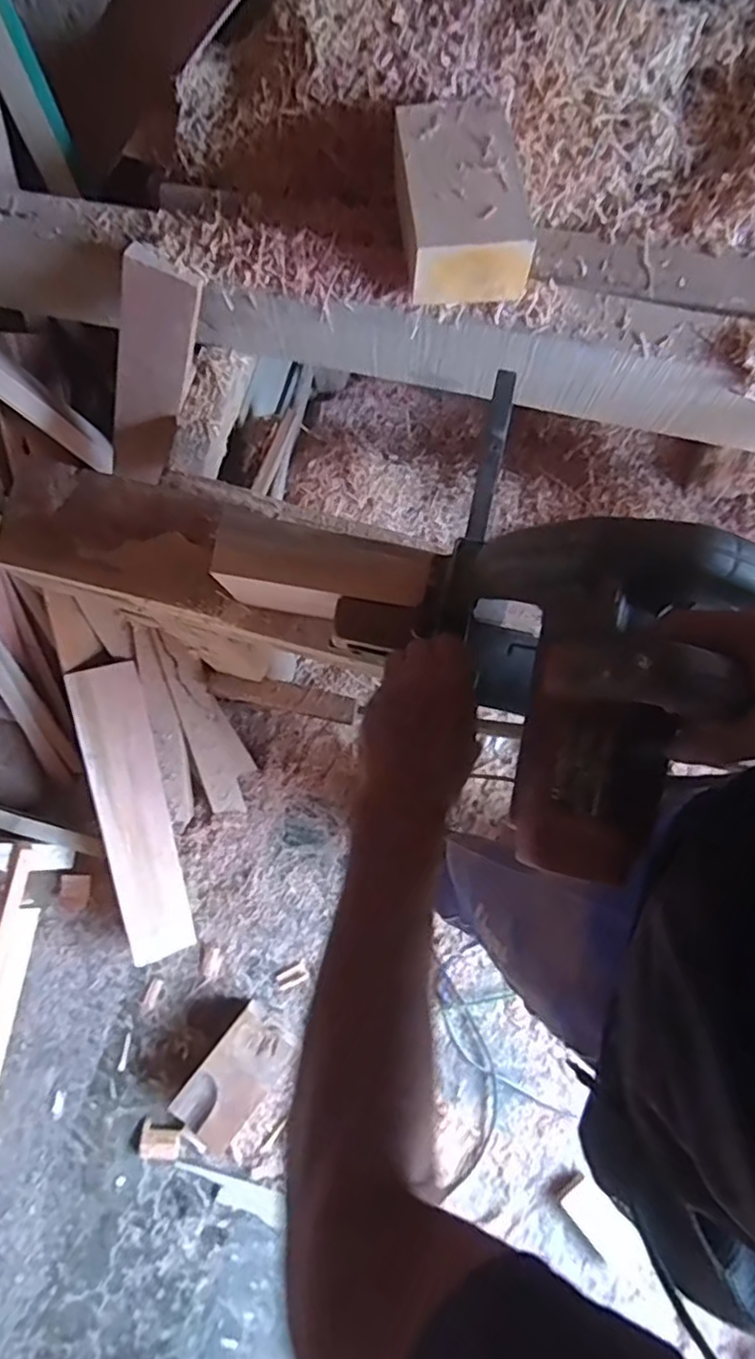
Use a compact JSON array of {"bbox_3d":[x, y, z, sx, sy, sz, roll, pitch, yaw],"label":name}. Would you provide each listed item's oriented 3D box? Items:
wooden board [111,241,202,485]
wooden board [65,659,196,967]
[{"bbox_3d":[-0.264,-0.345,0.756,0.083,0.264,0.019,27,46,-7],"label":"wooden board"},{"bbox_3d":[-0.415,0.239,1.125,0.120,0.024,0.539,-17,110,-35],"label":"wooden board"}]

